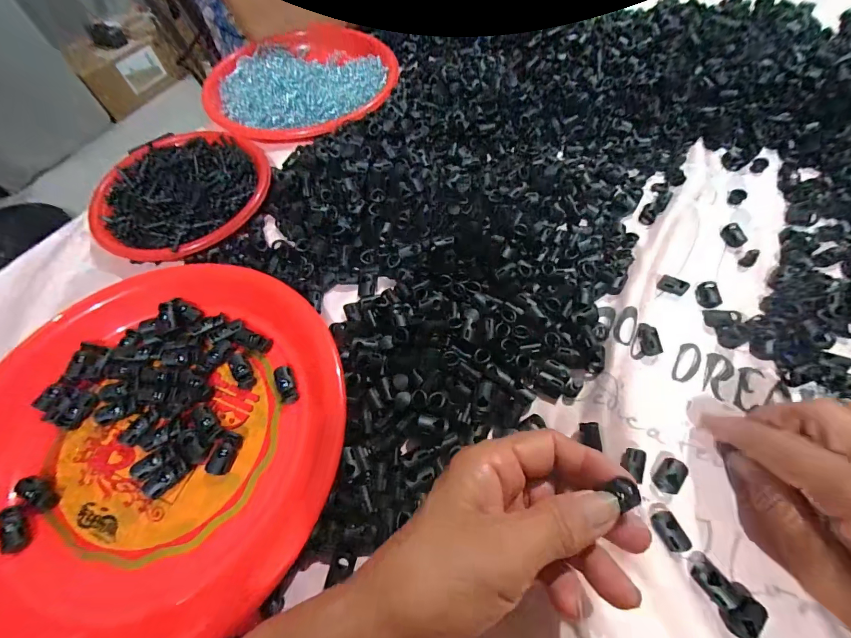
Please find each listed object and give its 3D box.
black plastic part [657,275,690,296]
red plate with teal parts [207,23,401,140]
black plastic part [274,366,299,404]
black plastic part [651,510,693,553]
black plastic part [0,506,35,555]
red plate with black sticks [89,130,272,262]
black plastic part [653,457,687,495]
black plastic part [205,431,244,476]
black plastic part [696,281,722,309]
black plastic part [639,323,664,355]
[{"bbox_3d":[0.199,-0.027,0.291,0.021,0.005,0.014,29,68,17],"label":"black plastic part"},{"bbox_3d":[-0.147,-0.298,0.443,0.218,0.027,0.233,-1,62,3],"label":"red plate with teal parts"},{"bbox_3d":[-0.102,0.047,0.263,0.014,0.005,0.028,-22,63,-8],"label":"black plastic part"},{"bbox_3d":[0.144,0.124,0.211,0.015,0.005,0.021,-18,63,-6],"label":"black plastic part"},{"bbox_3d":[-0.254,0.129,0.224,0.013,0.006,0.029,-36,66,-15],"label":"black plastic part"},{"bbox_3d":[-0.232,-0.124,0.346,0.157,0.022,0.148,-1,62,3],"label":"red plate with black sticks"},{"bbox_3d":[0.152,0.097,0.224,0.014,0.007,0.021,33,69,18],"label":"black plastic part"},{"bbox_3d":[-0.134,0.089,0.241,0.015,0.006,0.026,8,63,7],"label":"black plastic part"},{"bbox_3d":[0.222,-0.019,0.285,0.015,0.012,0.020,5,63,6],"label":"black plastic part"},{"bbox_3d":[0.168,0.014,0.270,0.014,0.007,0.026,11,64,9],"label":"black plastic part"}]

